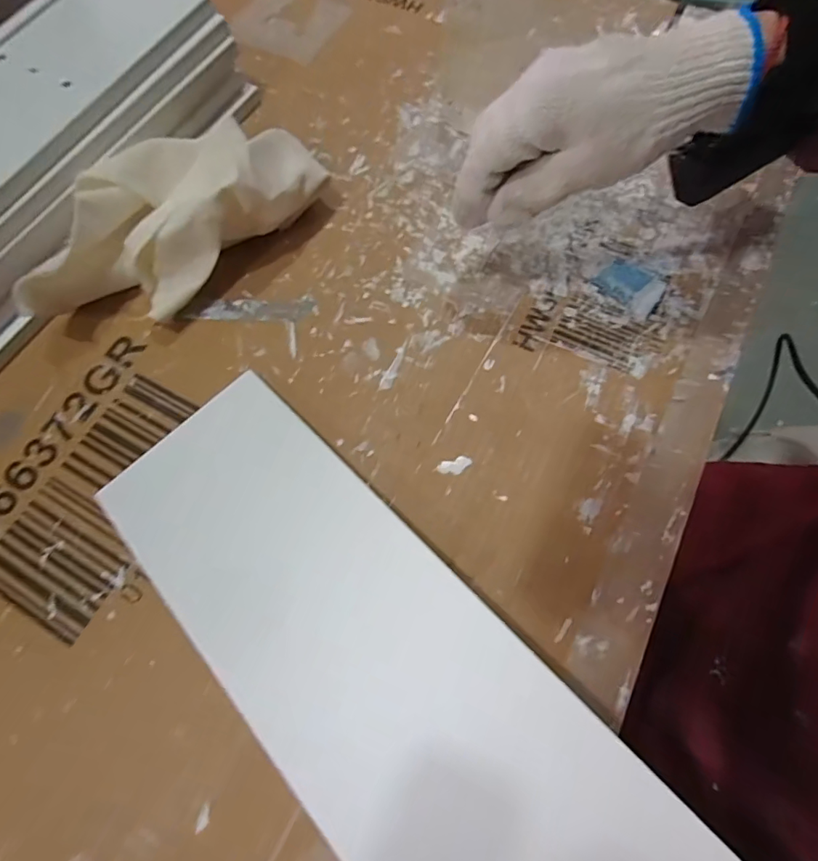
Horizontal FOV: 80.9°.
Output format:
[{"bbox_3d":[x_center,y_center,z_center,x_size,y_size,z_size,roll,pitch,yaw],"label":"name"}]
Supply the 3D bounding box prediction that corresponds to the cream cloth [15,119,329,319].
[{"bbox_3d":[-0.168,-0.151,0.334,0.212,0.072,0.103,-40,74,-12],"label":"cream cloth"}]

